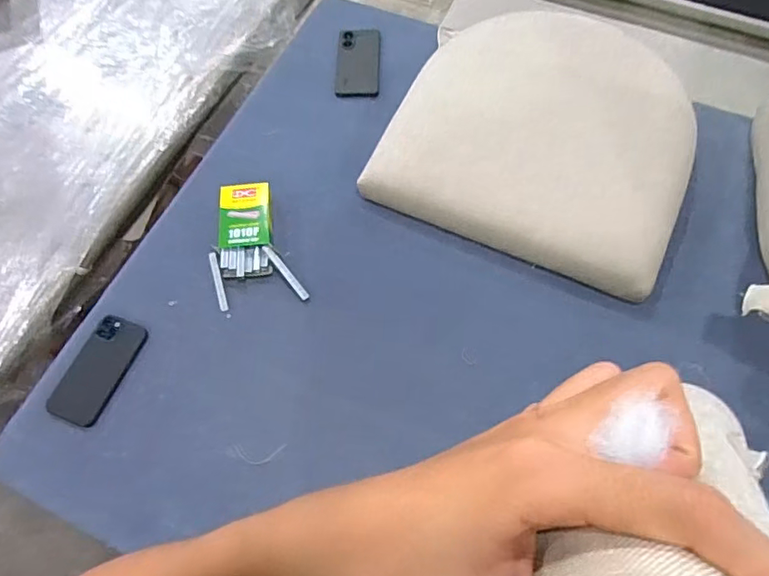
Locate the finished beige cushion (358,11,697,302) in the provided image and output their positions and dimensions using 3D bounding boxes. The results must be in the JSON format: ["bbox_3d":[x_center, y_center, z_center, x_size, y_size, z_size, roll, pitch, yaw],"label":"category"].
[{"bbox_3d":[0.255,-0.248,0.829,0.445,0.084,0.434,24,69,12],"label":"finished beige cushion"}]

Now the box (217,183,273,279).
[{"bbox_3d":[-0.210,-0.091,0.794,0.077,0.038,0.150,-3,66,0],"label":"box"}]

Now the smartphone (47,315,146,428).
[{"bbox_3d":[-0.390,0.111,0.719,0.070,0.015,0.146,22,68,11],"label":"smartphone"}]

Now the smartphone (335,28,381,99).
[{"bbox_3d":[-0.047,-0.410,0.958,0.078,0.013,0.155,1,66,2],"label":"smartphone"}]

